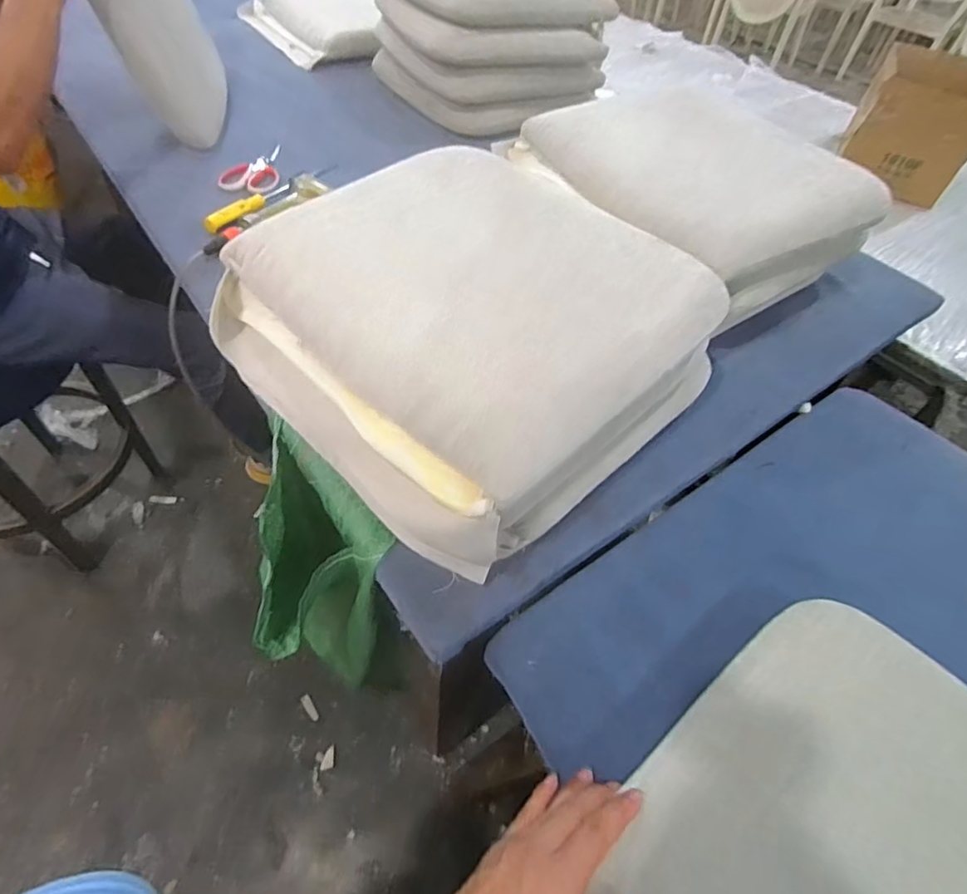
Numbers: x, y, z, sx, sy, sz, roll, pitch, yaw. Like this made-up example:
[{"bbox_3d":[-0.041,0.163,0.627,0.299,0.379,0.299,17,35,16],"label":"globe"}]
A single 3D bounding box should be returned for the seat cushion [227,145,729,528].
[{"bbox_3d":[-0.010,-0.160,0.582,0.387,0.076,0.416,-35,62,-28],"label":"seat cushion"}]

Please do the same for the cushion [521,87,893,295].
[{"bbox_3d":[0.314,-0.403,0.799,0.357,0.060,0.424,-21,56,-21],"label":"cushion"}]

